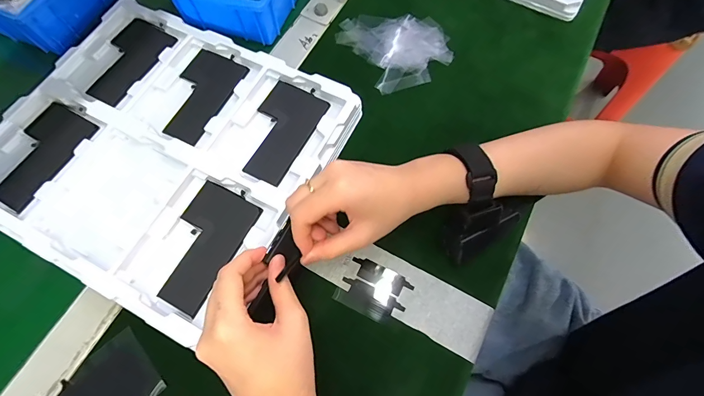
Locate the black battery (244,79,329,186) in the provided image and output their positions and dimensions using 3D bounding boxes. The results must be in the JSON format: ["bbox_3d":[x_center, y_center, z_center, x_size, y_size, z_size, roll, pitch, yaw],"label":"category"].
[{"bbox_3d":[-0.074,-0.069,0.351,0.064,0.005,0.108,27,72,9],"label":"black battery"}]

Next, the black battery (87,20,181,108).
[{"bbox_3d":[-0.250,-0.153,0.386,0.068,0.007,0.106,28,72,10],"label":"black battery"}]

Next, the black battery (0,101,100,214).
[{"bbox_3d":[-0.312,-0.044,0.346,0.066,0.005,0.106,27,72,9],"label":"black battery"}]

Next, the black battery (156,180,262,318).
[{"bbox_3d":[-0.133,0.040,0.309,0.062,0.005,0.107,25,72,9],"label":"black battery"}]

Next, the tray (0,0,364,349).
[{"bbox_3d":[-0.190,-0.053,0.351,0.310,0.031,0.271,27,72,9],"label":"tray"}]

